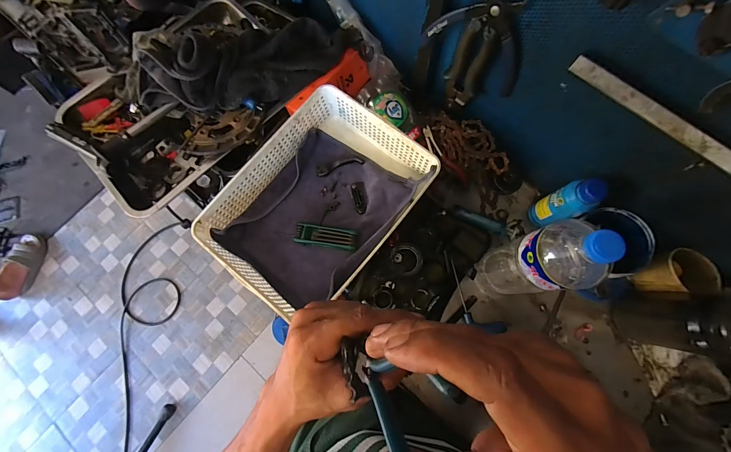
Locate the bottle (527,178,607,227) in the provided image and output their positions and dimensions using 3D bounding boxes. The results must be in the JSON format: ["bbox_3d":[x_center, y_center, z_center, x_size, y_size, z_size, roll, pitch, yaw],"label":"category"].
[{"bbox_3d":[0.311,-0.033,0.489,0.038,0.154,0.047,-11,76,-1],"label":"bottle"}]

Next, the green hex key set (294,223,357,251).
[{"bbox_3d":[-0.067,0.018,0.526,0.102,0.013,0.033,8,76,4],"label":"green hex key set"}]

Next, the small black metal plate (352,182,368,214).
[{"bbox_3d":[-0.009,-0.050,0.547,0.023,0.004,0.059,-10,76,-1],"label":"small black metal plate"}]

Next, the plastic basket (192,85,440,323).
[{"bbox_3d":[-0.077,-0.034,0.526,0.243,0.099,0.331,39,80,11],"label":"plastic basket"}]

